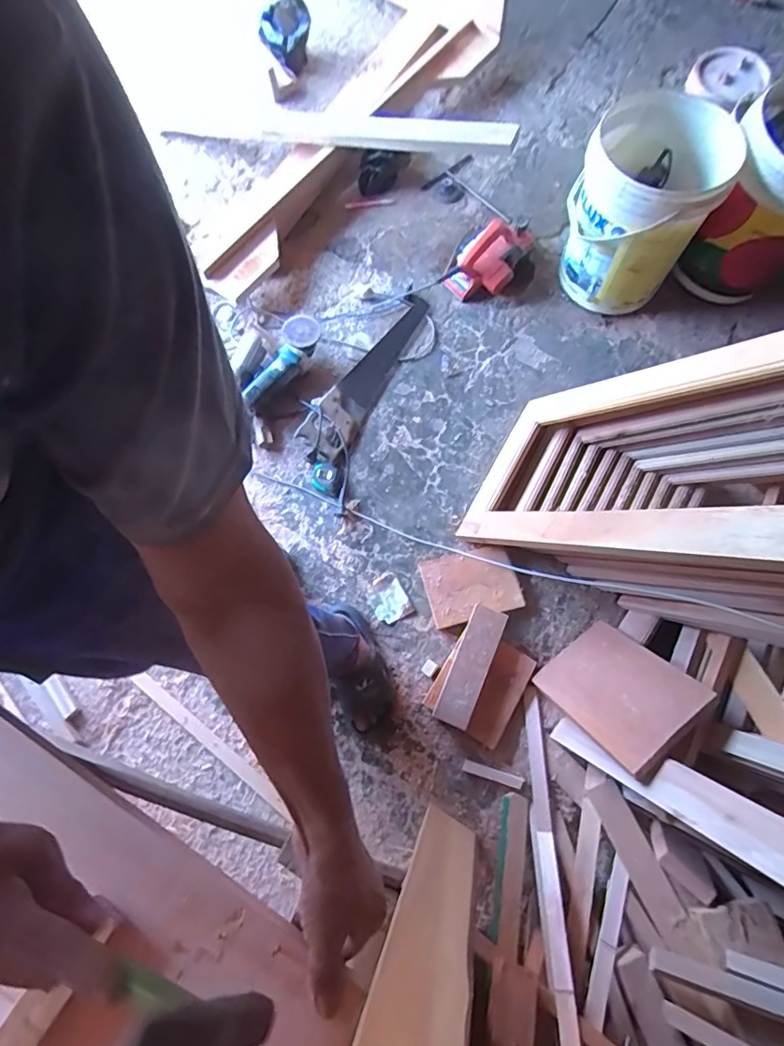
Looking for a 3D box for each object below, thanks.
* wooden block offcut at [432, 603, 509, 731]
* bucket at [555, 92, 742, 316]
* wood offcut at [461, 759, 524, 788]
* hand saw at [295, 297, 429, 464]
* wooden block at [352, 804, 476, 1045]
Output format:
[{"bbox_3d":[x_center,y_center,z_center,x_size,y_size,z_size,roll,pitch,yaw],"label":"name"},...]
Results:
[{"bbox_3d":[0.165,0.301,1.109,0.076,0.028,0.251,19,79,22],"label":"wooden block offcut"},{"bbox_3d":[0.592,-0.758,1.274,0.299,0.382,0.315,-1,74,2],"label":"bucket"},{"bbox_3d":[0.209,0.523,1.092,0.124,0.011,0.022,16,75,7],"label":"wood offcut"},{"bbox_3d":[-0.065,-0.381,1.358,0.129,0.040,0.519,31,77,11],"label":"hand saw"},{"bbox_3d":[0.060,0.579,0.770,0.118,0.588,0.040,18,85,13],"label":"wooden block"}]

